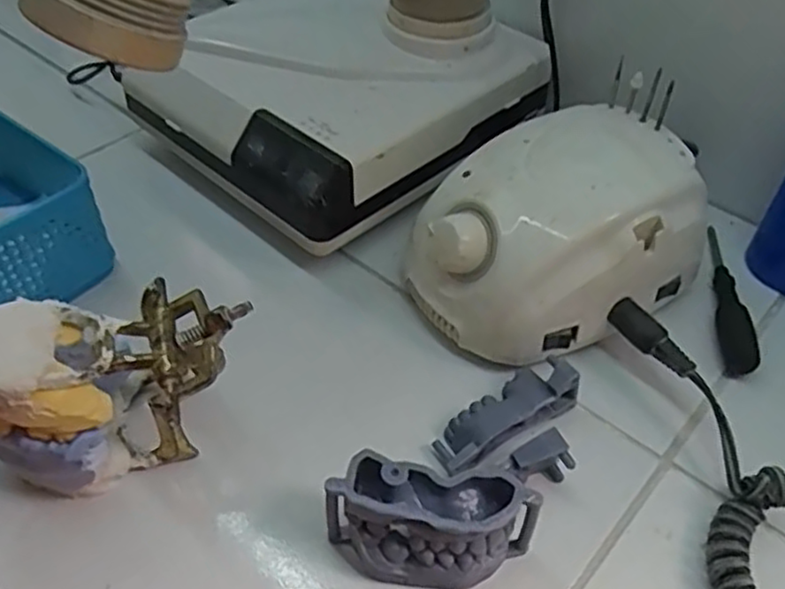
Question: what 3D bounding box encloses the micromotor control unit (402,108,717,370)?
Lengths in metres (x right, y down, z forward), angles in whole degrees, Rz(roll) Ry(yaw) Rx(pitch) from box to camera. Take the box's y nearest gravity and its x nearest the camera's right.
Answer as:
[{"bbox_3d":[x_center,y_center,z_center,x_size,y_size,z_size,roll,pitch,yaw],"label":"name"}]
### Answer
[{"bbox_3d":[0.082,-0.029,0.360,0.134,0.081,0.092,-27,52,-24],"label":"micromotor control unit"}]

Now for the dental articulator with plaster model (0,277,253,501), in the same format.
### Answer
[{"bbox_3d":[-0.112,0.038,0.291,0.105,0.076,0.062,-26,51,-23],"label":"dental articulator with plaster model"}]

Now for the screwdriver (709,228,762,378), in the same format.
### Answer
[{"bbox_3d":[0.185,0.000,0.390,0.017,0.012,0.108,7,46,6],"label":"screwdriver"}]

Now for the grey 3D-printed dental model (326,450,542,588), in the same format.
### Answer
[{"bbox_3d":[0.015,0.092,0.275,0.079,0.041,0.034,6,46,6],"label":"grey 3D-printed dental model"}]

